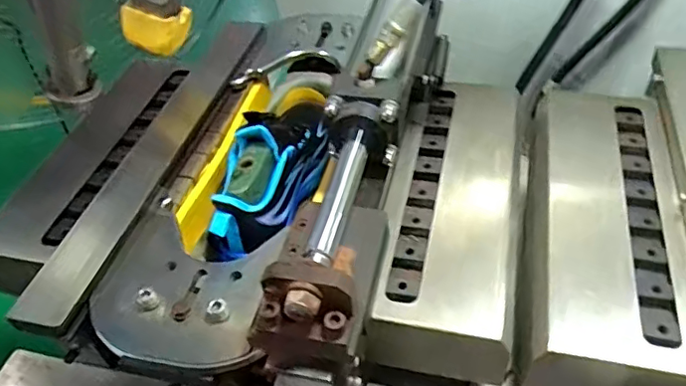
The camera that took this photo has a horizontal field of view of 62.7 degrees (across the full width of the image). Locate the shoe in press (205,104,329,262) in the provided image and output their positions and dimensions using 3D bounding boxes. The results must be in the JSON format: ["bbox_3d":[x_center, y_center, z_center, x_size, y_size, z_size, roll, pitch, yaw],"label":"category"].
[{"bbox_3d":[-0.082,-0.028,0.625,0.086,0.109,0.216,7,47,11],"label":"shoe in press"}]

